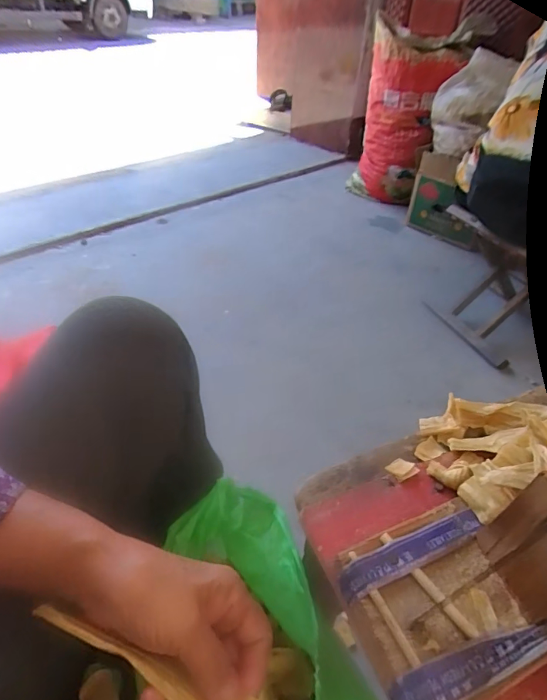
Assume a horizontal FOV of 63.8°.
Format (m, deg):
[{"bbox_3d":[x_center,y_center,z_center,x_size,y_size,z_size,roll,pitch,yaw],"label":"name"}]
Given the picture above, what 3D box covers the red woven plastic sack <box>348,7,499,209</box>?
[{"bbox_3d":[0.536,-0.882,1.698,0.263,0.627,0.341,-21,47,-26],"label":"red woven plastic sack"}]

